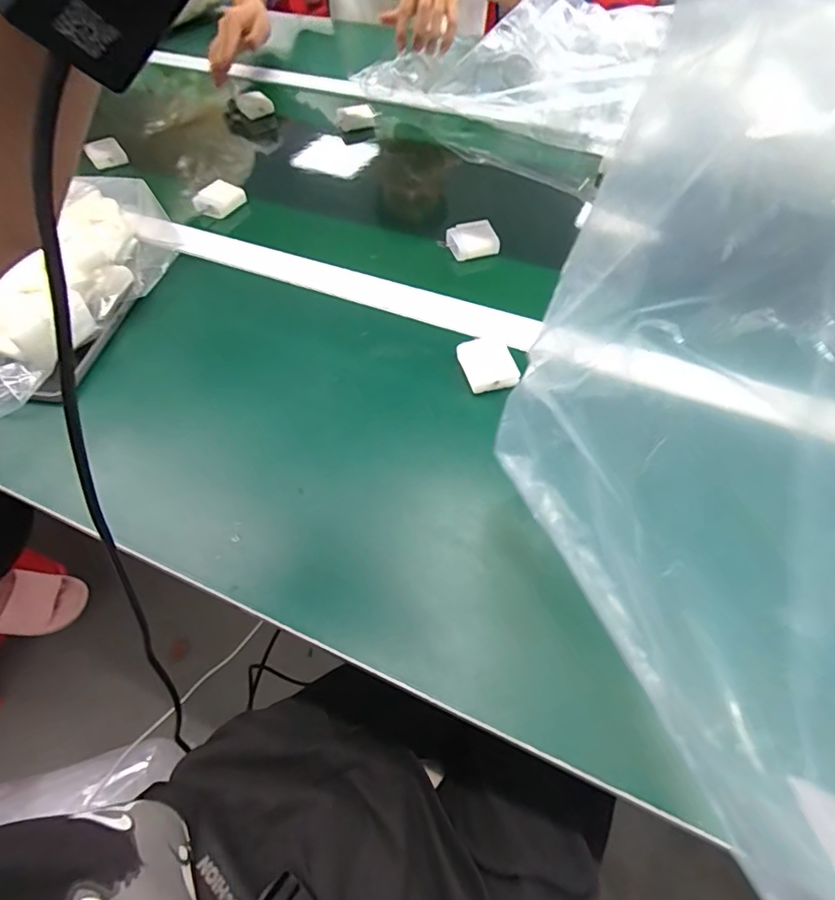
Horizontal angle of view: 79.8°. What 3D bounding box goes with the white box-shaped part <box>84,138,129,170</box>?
[{"bbox_3d":[-0.430,-0.408,0.689,0.045,0.030,0.023,-30,61,-18],"label":"white box-shaped part"}]

